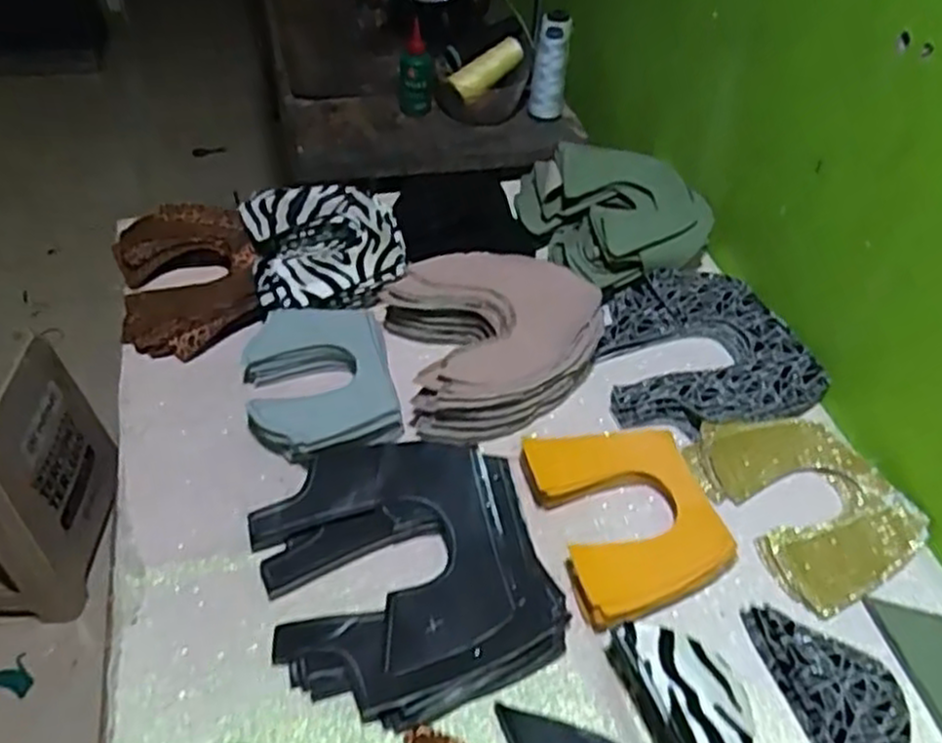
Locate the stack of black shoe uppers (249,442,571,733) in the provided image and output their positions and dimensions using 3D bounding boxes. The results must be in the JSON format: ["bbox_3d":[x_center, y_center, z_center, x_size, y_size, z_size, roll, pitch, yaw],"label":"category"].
[{"bbox_3d":[-0.049,0.139,0.558,0.188,0.039,0.202,-13,48,-14],"label":"stack of black shoe uppers"}]

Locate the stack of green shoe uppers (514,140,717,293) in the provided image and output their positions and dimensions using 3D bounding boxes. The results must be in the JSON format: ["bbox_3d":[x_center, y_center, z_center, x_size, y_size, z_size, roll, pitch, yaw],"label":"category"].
[{"bbox_3d":[0.159,-0.168,0.816,0.182,0.062,0.165,-12,49,-16],"label":"stack of green shoe uppers"}]

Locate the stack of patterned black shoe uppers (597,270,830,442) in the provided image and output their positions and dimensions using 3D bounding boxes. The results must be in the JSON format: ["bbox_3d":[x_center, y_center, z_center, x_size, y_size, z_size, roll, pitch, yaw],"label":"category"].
[{"bbox_3d":[0.208,-0.022,0.720,0.180,0.023,0.181,-10,47,-11],"label":"stack of patterned black shoe uppers"}]

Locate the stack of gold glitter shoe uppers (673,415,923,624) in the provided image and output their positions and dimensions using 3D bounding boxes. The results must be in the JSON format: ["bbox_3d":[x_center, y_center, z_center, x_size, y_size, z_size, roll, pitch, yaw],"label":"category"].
[{"bbox_3d":[0.270,0.097,0.619,0.135,0.021,0.161,-18,49,-19],"label":"stack of gold glitter shoe uppers"}]

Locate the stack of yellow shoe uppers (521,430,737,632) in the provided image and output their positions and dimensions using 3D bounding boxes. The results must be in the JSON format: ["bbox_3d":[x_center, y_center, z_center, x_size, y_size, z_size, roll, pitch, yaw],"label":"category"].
[{"bbox_3d":[0.116,0.105,0.593,0.126,0.030,0.156,-15,48,-16],"label":"stack of yellow shoe uppers"}]

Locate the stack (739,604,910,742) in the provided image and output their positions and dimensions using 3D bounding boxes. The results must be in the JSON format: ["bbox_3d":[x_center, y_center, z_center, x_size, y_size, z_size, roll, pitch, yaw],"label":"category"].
[{"bbox_3d":[0.249,0.219,0.513,0.074,0.015,0.145,-10,47,-11],"label":"stack"}]

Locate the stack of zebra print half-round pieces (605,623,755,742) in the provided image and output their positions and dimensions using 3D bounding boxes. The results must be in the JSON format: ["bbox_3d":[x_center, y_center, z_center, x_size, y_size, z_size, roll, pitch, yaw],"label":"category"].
[{"bbox_3d":[0.135,0.213,0.481,0.051,0.056,0.116,-14,48,-15],"label":"stack of zebra print half-round pieces"}]

